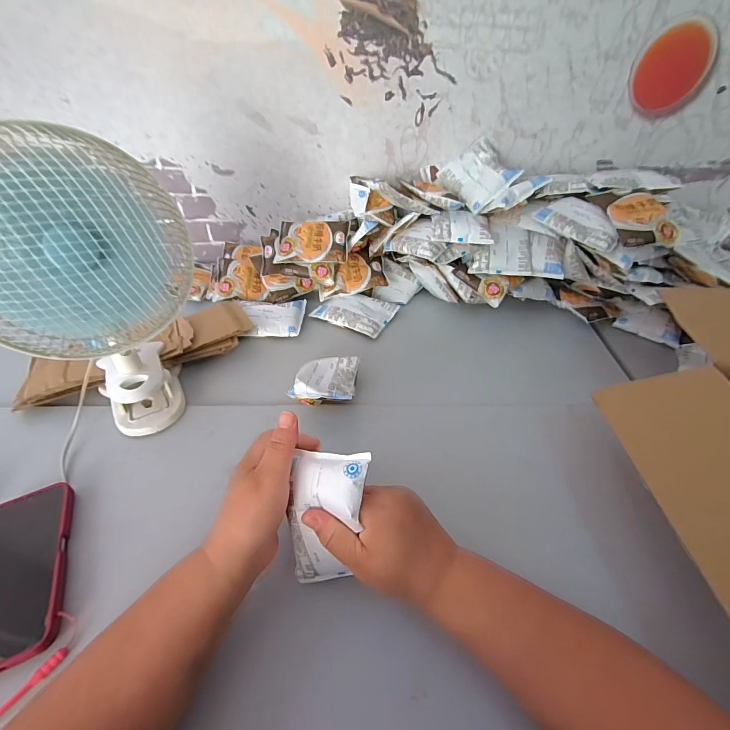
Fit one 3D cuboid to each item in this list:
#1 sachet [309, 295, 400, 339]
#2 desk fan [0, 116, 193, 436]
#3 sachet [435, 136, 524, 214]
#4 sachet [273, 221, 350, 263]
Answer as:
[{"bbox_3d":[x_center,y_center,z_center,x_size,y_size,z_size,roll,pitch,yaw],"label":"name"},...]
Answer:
[{"bbox_3d":[-0.018,-0.101,0.674,0.130,0.020,0.094,21,47,21],"label":"sachet"},{"bbox_3d":[-0.297,-0.077,0.426,0.205,0.326,0.150,-18,46,-17],"label":"desk fan"},{"bbox_3d":[0.198,-0.331,0.651,0.100,0.020,0.117,-40,62,17],"label":"sachet"},{"bbox_3d":[-0.094,-0.224,0.681,0.125,0.018,0.092,2,69,3],"label":"sachet"}]

